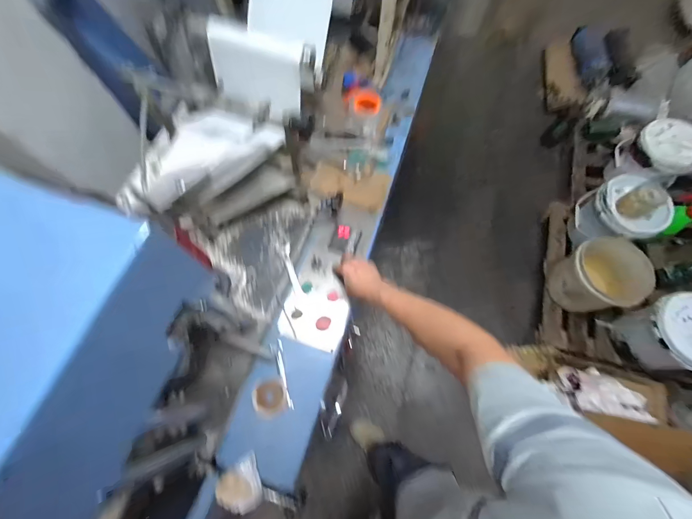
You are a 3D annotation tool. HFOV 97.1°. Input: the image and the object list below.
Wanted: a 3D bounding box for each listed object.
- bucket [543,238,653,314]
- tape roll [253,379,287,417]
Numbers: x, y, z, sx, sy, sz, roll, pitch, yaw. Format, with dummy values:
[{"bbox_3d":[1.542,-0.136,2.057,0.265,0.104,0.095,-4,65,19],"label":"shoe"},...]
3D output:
[{"bbox_3d":[1.045,0.080,1.303,0.274,0.310,0.278,0,69,0],"label":"bucket"},{"bbox_3d":[-0.159,0.291,0.644,0.066,0.016,0.071,0,69,0],"label":"tape roll"}]

